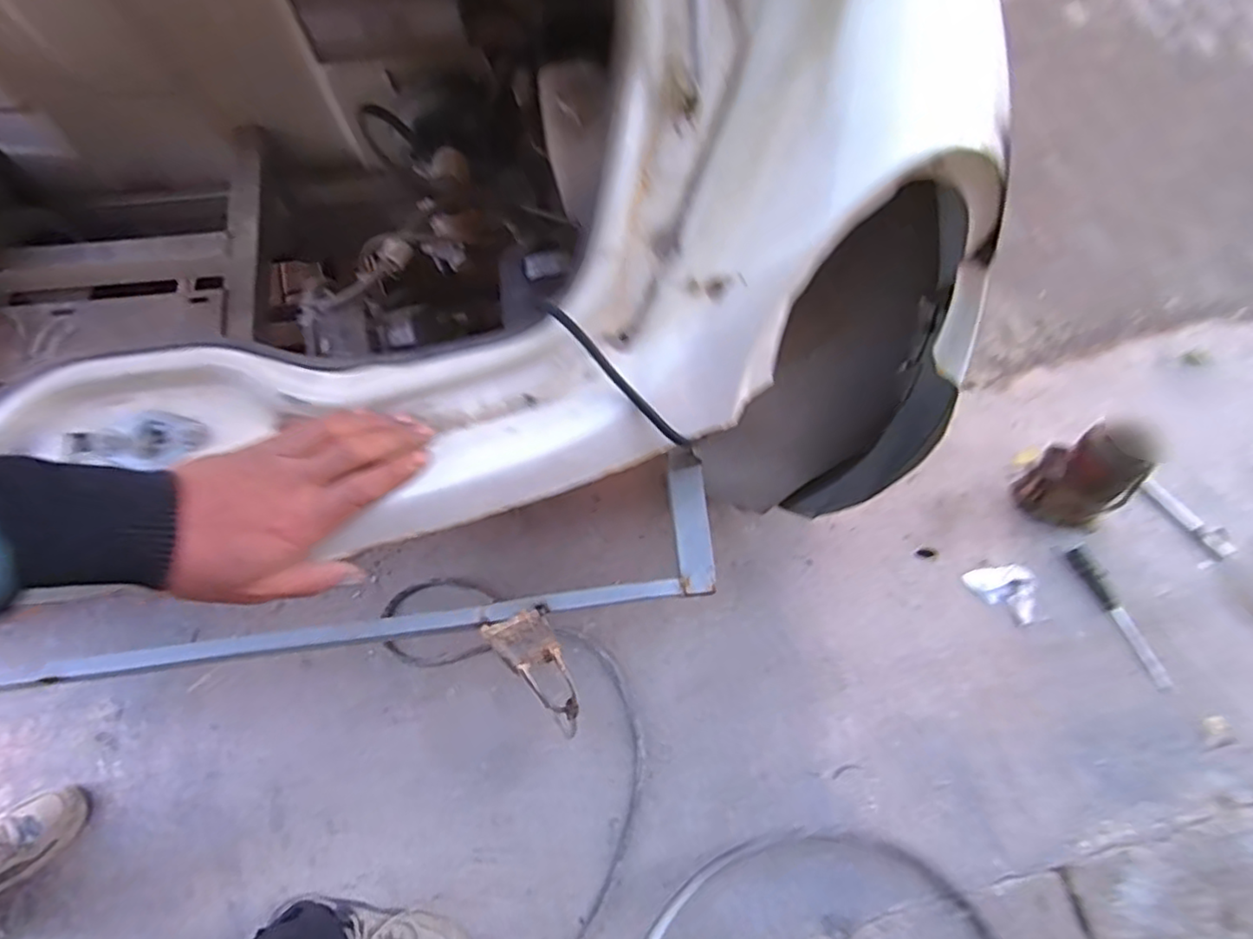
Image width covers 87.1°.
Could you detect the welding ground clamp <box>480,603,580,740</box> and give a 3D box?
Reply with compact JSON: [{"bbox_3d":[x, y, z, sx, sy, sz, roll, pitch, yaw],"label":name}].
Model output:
[{"bbox_3d":[-0.096,0.251,0.807,0.071,0.250,0.025,-28,42,-10],"label":"welding ground clamp"}]

